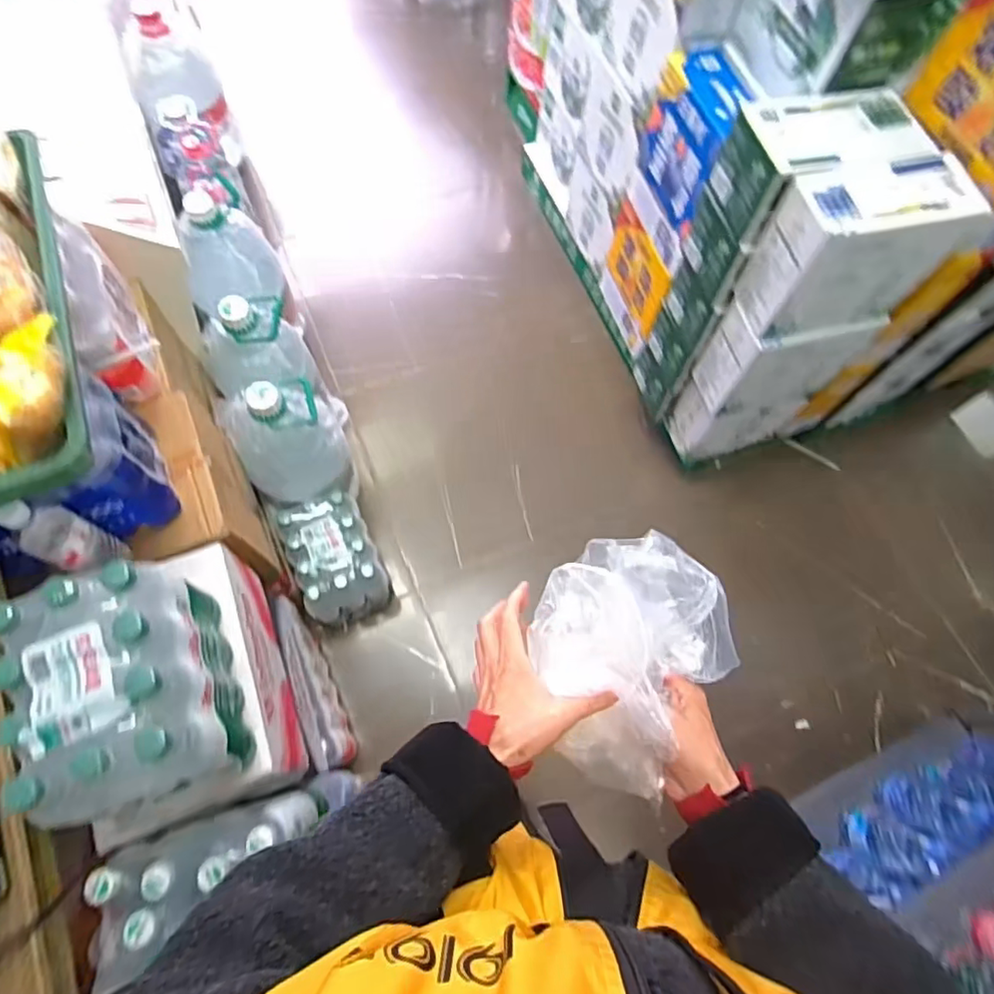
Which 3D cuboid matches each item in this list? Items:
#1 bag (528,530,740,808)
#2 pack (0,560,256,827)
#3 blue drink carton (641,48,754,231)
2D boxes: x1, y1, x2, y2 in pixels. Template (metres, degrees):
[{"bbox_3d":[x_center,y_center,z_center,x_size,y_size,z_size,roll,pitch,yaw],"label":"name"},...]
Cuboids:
[{"bbox_3d":[0.107,0.121,0.481,0.156,0.074,0.180,39,71,12],"label":"bag"},{"bbox_3d":[-0.428,0.230,0.700,0.181,0.215,0.237,-18,70,-9],"label":"pack"},{"bbox_3d":[0.405,-0.707,1.198,0.105,0.236,0.257,-15,70,-9],"label":"blue drink carton"}]

